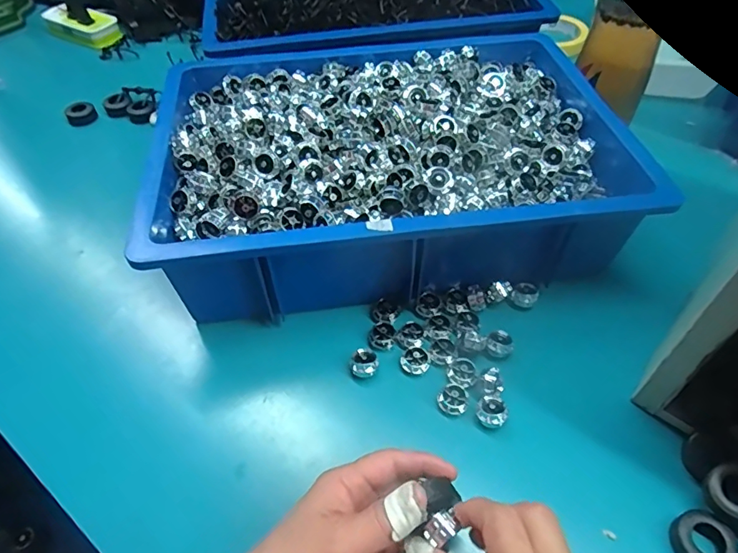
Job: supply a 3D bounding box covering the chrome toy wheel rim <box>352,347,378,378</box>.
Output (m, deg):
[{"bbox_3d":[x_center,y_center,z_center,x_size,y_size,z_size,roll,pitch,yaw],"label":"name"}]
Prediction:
[{"bbox_3d":[-0.003,0.074,0.414,0.022,0.016,0.024,-1,51,2],"label":"chrome toy wheel rim"}]

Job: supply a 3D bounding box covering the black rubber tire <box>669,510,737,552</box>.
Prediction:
[{"bbox_3d":[0.222,0.177,0.325,0.038,0.011,0.037,-1,51,2],"label":"black rubber tire"}]

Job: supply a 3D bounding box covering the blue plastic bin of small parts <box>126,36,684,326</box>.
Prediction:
[{"bbox_3d":[0.022,-0.122,0.521,0.441,0.117,0.316,-8,52,-4],"label":"blue plastic bin of small parts"}]

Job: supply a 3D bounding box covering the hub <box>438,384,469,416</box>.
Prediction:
[{"bbox_3d":[0.067,0.099,0.396,0.022,0.013,0.024,-1,51,2],"label":"hub"}]

